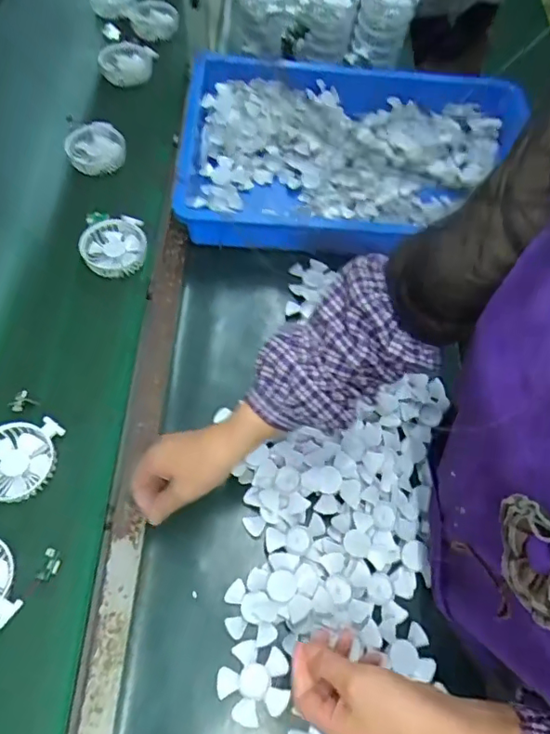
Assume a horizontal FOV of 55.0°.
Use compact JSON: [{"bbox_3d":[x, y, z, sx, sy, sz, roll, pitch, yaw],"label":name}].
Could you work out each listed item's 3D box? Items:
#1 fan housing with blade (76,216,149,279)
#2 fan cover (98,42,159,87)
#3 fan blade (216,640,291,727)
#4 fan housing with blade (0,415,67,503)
[{"bbox_3d":[-0.234,-0.173,0.767,0.093,0.024,0.090,1,61,-2],"label":"fan housing with blade"},{"bbox_3d":[-0.270,-0.559,0.973,0.096,0.029,0.106,2,62,-2],"label":"fan cover"},{"bbox_3d":[-0.019,0.311,0.523,0.069,0.009,0.069,1,61,-2],"label":"fan blade"},{"bbox_3d":[-0.298,0.105,0.604,0.089,0.023,0.093,1,61,-1],"label":"fan housing with blade"}]

